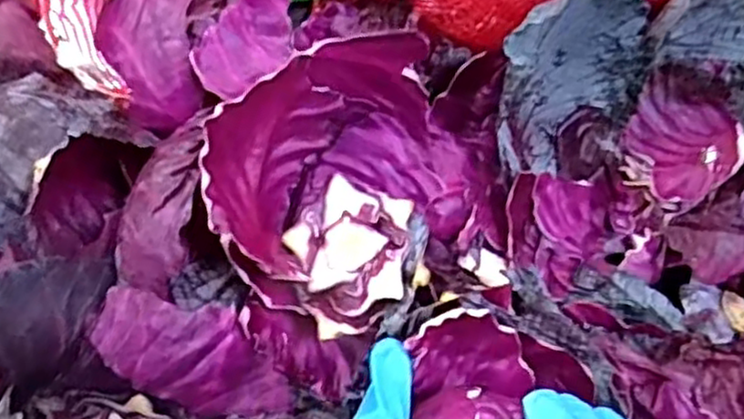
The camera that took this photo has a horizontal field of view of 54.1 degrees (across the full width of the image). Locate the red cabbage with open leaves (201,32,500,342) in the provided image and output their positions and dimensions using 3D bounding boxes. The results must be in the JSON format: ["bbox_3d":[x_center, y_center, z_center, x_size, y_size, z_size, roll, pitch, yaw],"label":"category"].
[{"bbox_3d":[-0.009,-0.013,0.374,0.138,0.079,0.120,-40,81,-10],"label":"red cabbage with open leaves"}]

